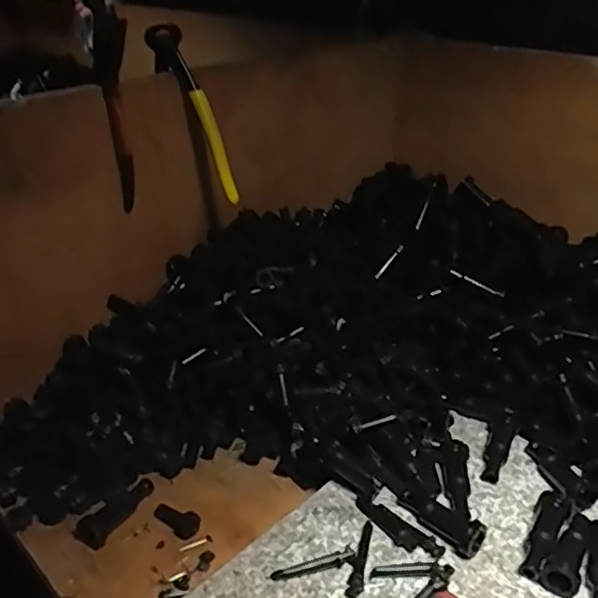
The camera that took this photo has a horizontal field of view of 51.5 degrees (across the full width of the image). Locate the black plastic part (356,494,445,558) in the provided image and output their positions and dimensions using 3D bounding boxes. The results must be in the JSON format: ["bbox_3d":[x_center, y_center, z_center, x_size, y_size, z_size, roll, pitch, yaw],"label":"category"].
[{"bbox_3d":[0.072,0.165,0.452,0.021,0.009,0.071,-22,36,-32],"label":"black plastic part"}]

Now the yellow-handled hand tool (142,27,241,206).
[{"bbox_3d":[-0.090,-0.162,0.554,0.025,0.160,0.030,-15,25,20],"label":"yellow-handled hand tool"}]

